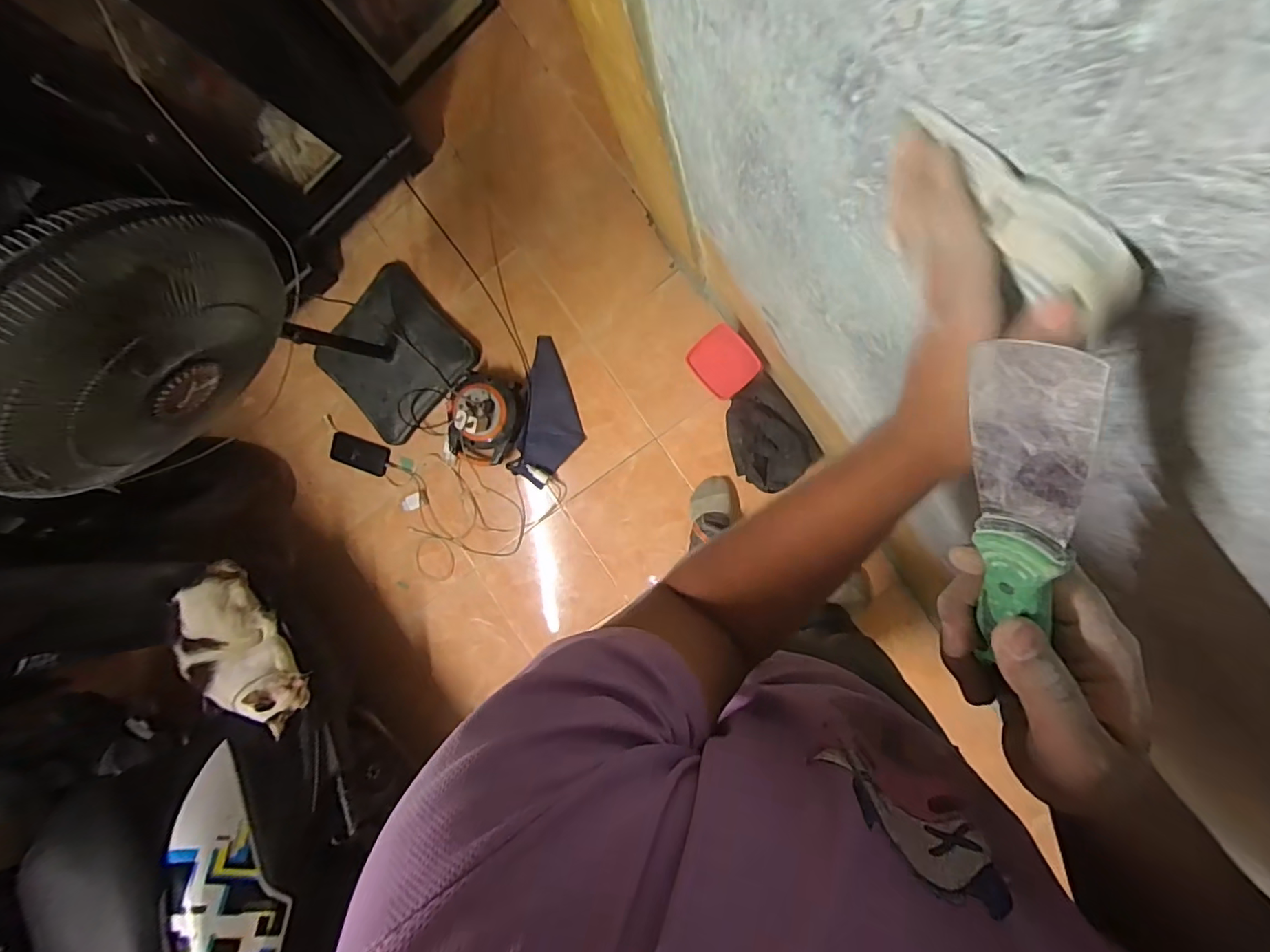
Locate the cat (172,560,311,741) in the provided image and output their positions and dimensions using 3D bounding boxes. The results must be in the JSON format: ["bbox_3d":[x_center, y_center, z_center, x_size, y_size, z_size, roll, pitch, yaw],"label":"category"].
[{"bbox_3d":[-0.875,0.388,1.179,0.159,0.138,0.388,-37,87,11],"label":"cat"}]

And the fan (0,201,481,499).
[{"bbox_3d":[-0.709,-0.256,0.995,0.395,0.966,0.463,30,99,7],"label":"fan"}]

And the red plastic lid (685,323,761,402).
[{"bbox_3d":[0.190,-0.242,1.141,0.122,0.017,0.135,-39,98,23],"label":"red plastic lid"}]

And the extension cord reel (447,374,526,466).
[{"bbox_3d":[-0.385,-0.144,1.365,0.191,0.088,0.232,5,95,10],"label":"extension cord reel"}]

